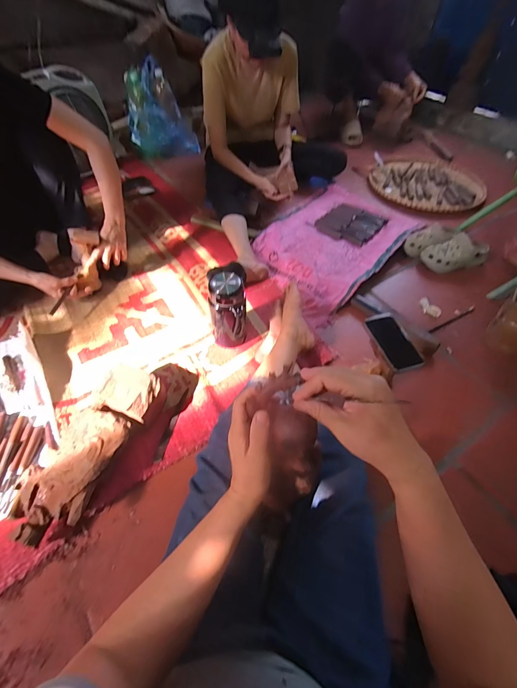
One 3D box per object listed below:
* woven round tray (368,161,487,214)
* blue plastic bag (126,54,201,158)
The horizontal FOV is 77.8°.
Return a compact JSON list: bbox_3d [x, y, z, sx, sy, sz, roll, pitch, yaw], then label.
[{"bbox_3d":[0.772,-0.757,1.493,0.482,0.039,0.481,1,54,-1],"label":"woven round tray"},{"bbox_3d":[-0.462,-1.091,1.536,0.297,0.335,0.246,-5,53,-5],"label":"blue plastic bag"}]

